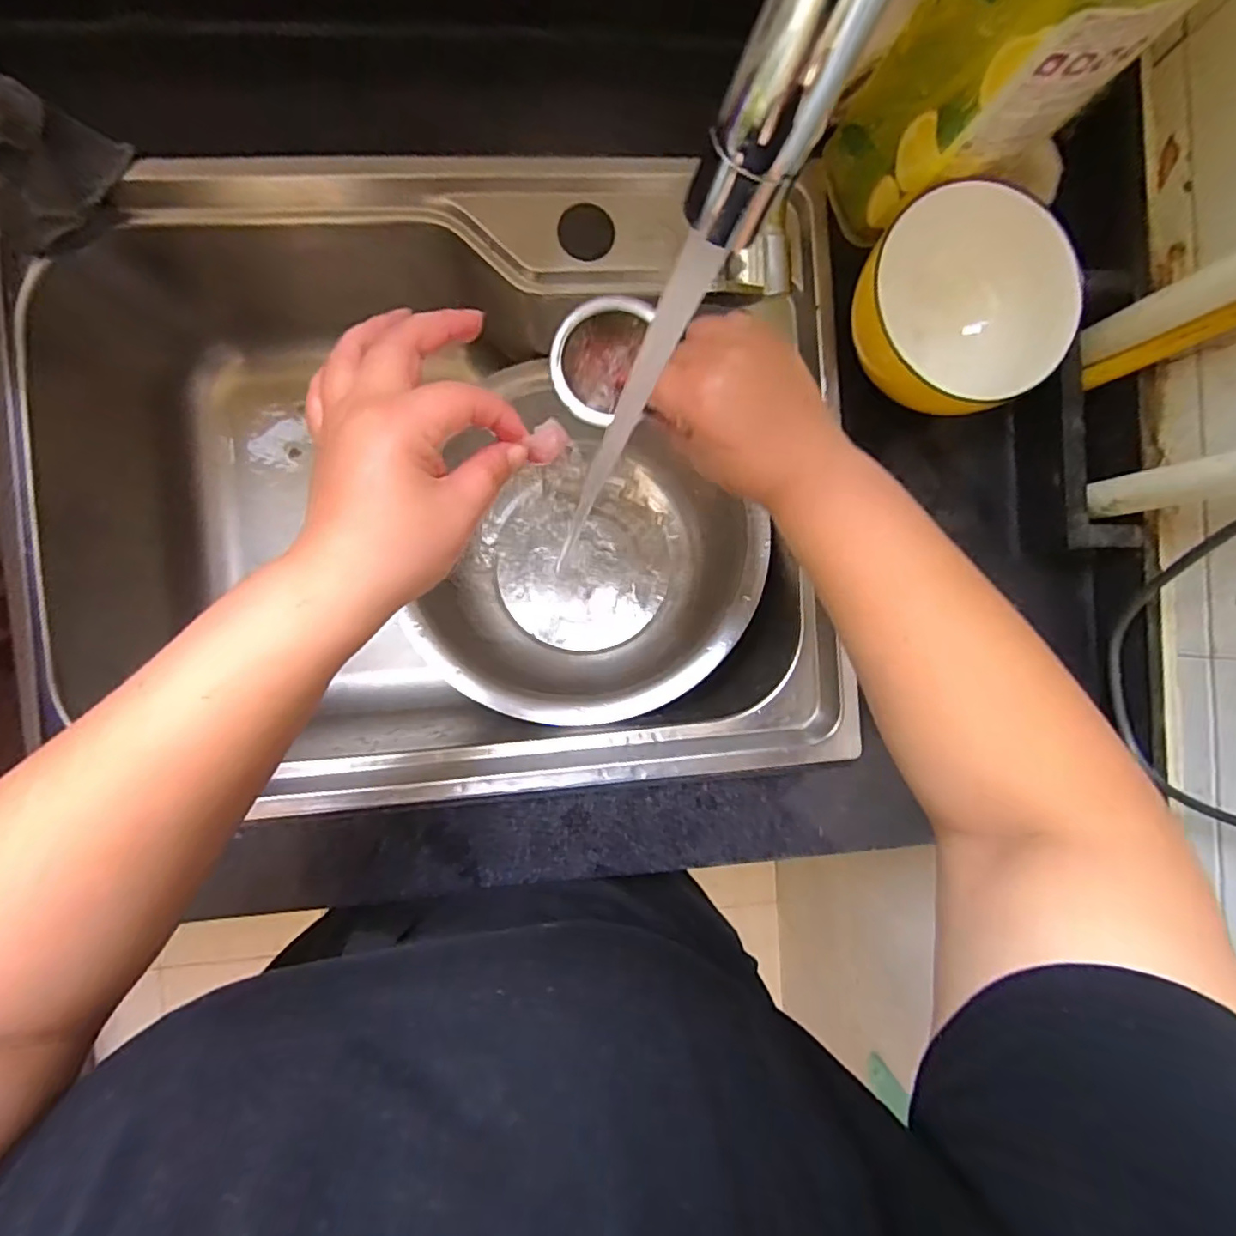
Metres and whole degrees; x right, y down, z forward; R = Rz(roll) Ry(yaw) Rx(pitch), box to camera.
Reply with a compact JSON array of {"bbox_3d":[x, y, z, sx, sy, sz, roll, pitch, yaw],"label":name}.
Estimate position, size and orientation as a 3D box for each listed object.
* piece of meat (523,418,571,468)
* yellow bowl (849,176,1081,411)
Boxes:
[{"bbox_3d":[-0.034,-0.085,0.297,0.016,0.016,0.025,41,87,-4],"label":"piece of meat"},{"bbox_3d":[0.214,-0.197,0.402,0.121,0.078,0.134,-11,92,-5],"label":"yellow bowl"}]

